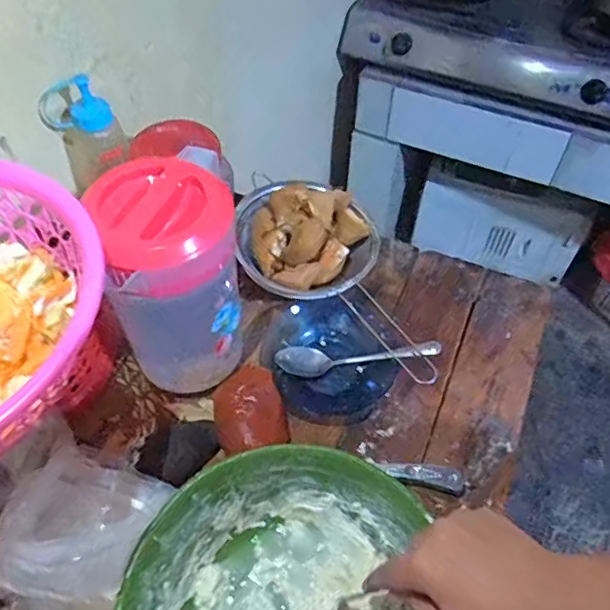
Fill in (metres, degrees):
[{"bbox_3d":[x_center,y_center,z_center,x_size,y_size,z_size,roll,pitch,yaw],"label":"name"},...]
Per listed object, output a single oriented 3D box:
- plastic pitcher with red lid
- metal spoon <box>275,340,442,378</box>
[{"bbox_3d":[-0.121,-0.030,0.552,0.107,0.212,0.141,-8,52,-8],"label":"plastic pitcher with red lid"},{"bbox_3d":[0.057,0.056,0.623,0.175,0.020,0.033,-6,51,10],"label":"metal spoon"}]

